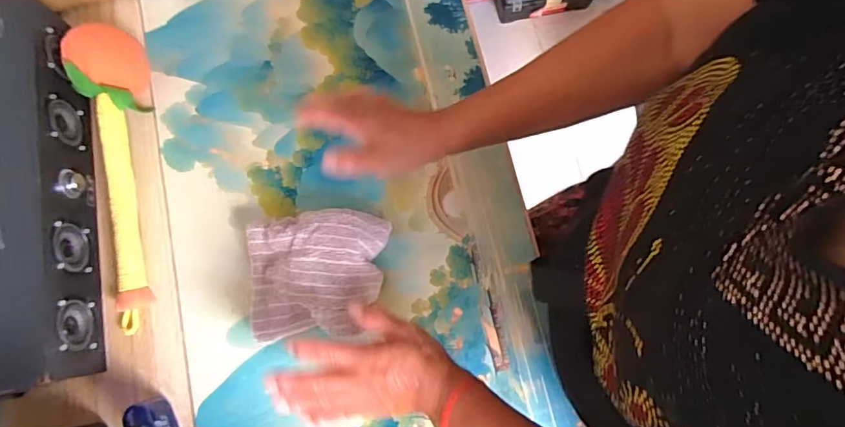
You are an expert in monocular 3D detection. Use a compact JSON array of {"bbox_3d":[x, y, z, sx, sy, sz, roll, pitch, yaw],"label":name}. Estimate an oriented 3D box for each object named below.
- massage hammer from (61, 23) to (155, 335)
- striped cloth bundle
[{"bbox_3d":[-0.338,-0.042,0.514,0.062,0.068,0.322,-6,78,-1],"label":"massage hammer"},{"bbox_3d":[-0.109,0.061,0.499,0.140,0.053,0.126,-2,78,-1],"label":"striped cloth bundle"}]

